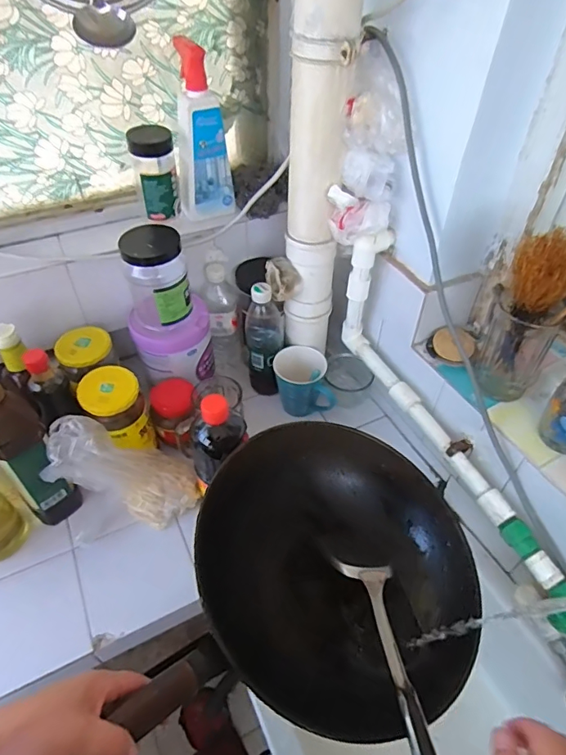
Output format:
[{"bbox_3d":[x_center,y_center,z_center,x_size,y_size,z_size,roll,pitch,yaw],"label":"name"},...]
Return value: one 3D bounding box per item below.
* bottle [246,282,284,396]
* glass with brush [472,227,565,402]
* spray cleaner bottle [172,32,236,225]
[{"bbox_3d":[-0.032,-0.060,0.835,0.065,0.214,0.057,0,47,0],"label":"bottle"},{"bbox_3d":[0.303,-0.057,0.570,0.106,0.239,0.096,31,54,26],"label":"glass with brush"},{"bbox_3d":[-0.125,-0.363,0.731,0.083,0.227,0.069,-12,48,-12],"label":"spray cleaner bottle"}]

